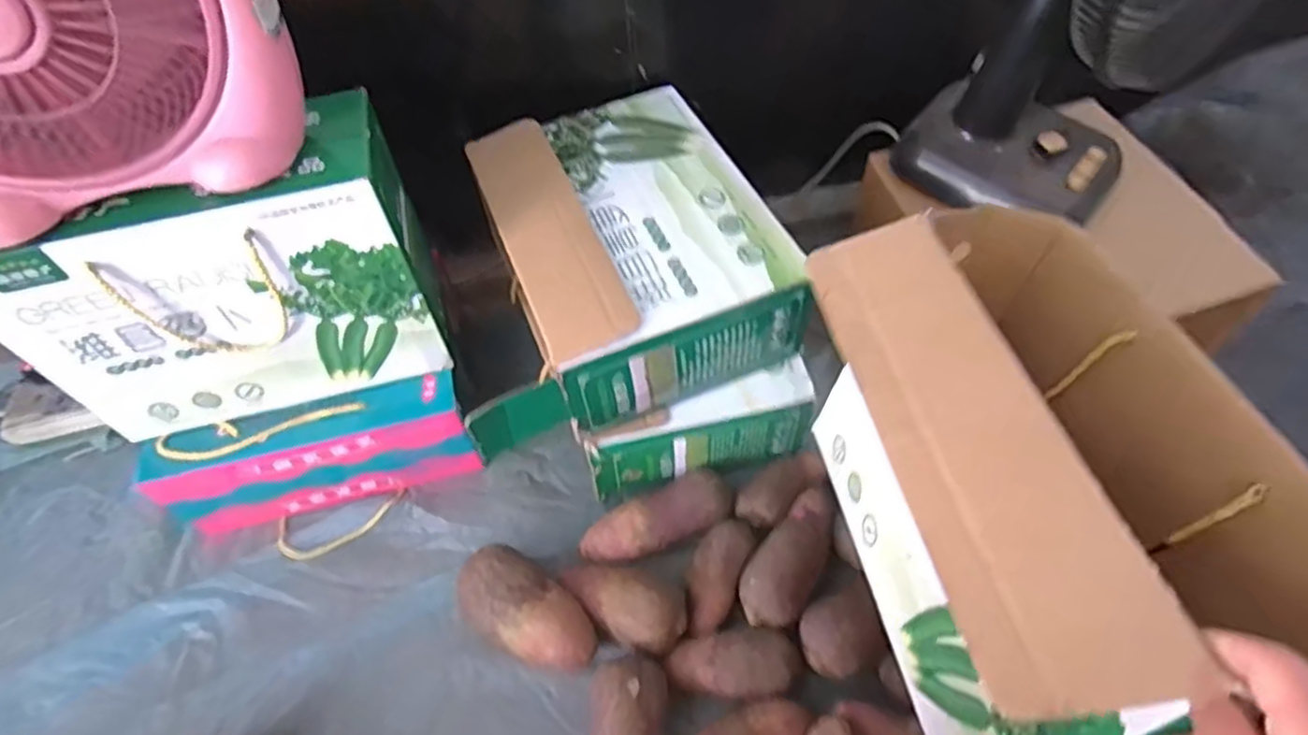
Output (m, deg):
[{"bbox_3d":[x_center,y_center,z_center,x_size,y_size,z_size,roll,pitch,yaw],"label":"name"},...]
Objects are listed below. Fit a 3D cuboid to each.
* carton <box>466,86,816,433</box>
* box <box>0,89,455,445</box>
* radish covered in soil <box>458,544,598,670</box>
[{"bbox_3d":[-0.026,-0.139,0.782,0.271,0.123,0.368,-19,57,-9],"label":"carton"},{"bbox_3d":[-0.416,-0.080,0.682,0.353,0.261,0.115,-16,57,-8],"label":"box"},{"bbox_3d":[-0.131,0.256,0.714,0.156,0.065,0.084,28,62,20],"label":"radish covered in soil"}]

